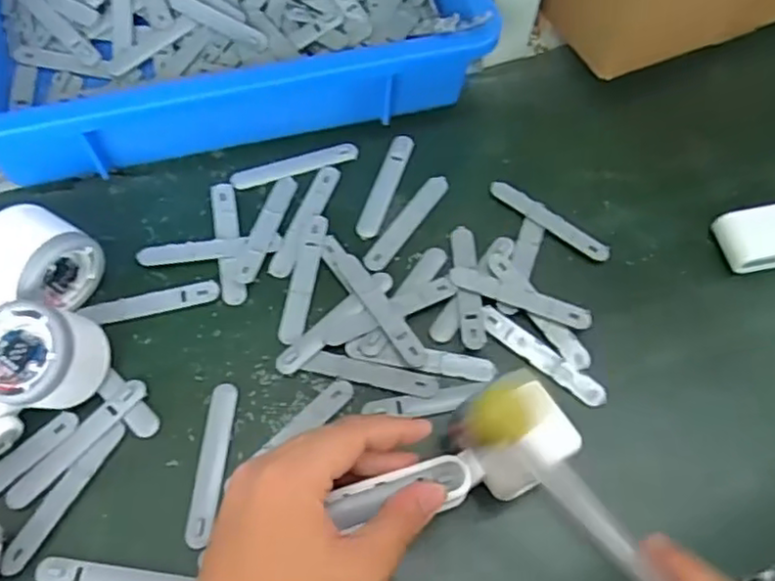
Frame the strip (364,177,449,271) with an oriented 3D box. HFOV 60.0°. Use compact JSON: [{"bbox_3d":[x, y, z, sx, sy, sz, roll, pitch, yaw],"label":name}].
[{"bbox_3d":[0.014,-0.049,0.479,0.018,0.004,0.093,32,65,13],"label":"strip"}]

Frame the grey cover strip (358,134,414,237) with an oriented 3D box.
[{"bbox_3d":[-0.001,-0.078,0.493,0.017,0.004,0.093,19,62,6],"label":"grey cover strip"}]

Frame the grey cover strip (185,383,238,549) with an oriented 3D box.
[{"bbox_3d":[-0.104,0.101,0.398,0.016,0.004,0.094,5,62,-1],"label":"grey cover strip"}]

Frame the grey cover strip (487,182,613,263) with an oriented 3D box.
[{"bbox_3d":[0.116,-0.051,0.482,0.096,0.006,0.016,36,66,15],"label":"grey cover strip"}]

